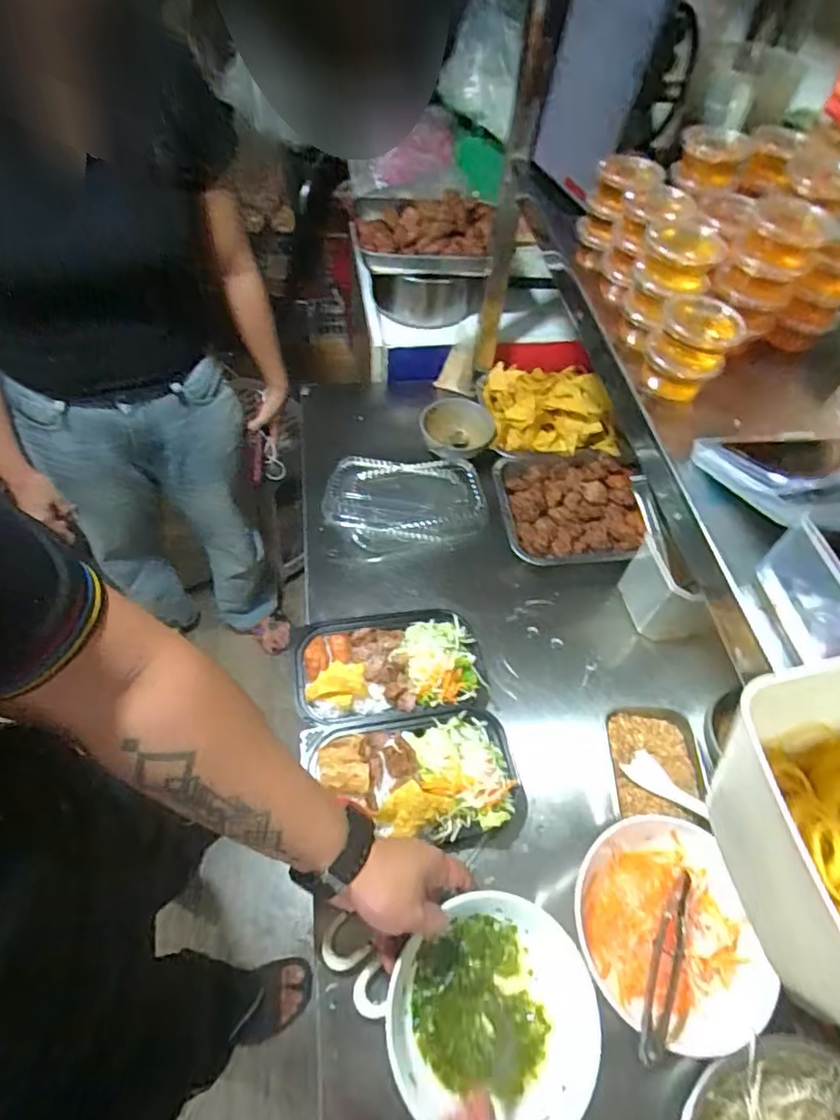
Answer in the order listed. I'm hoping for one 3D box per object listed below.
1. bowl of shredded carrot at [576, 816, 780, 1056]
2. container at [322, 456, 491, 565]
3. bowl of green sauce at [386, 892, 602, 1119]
[{"bbox_3d":[0.231,0.340,0.534,0.164,0.057,0.181,-8,56,-9],"label":"bowl of shredded carrot"},{"bbox_3d":[-0.023,-0.080,0.843,0.238,0.054,0.159,5,55,0],"label":"container"},{"bbox_3d":[0.065,0.388,0.498,0.175,0.052,0.163,1,55,-2],"label":"bowl of green sauce"}]

